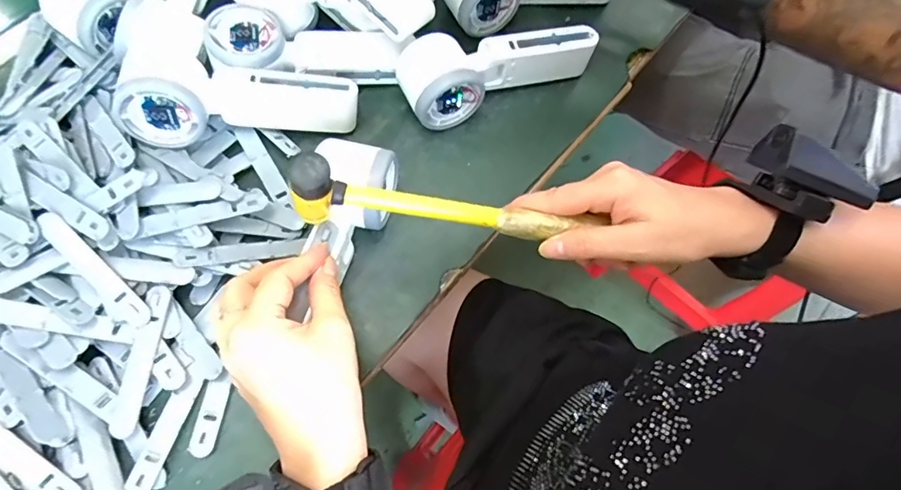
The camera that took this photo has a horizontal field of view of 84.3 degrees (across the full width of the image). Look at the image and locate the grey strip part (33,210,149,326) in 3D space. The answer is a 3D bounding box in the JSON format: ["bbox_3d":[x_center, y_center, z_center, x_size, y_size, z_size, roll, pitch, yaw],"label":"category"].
[{"bbox_3d":[-0.232,0.017,0.325,0.016,0.006,0.093,-44,91,-17],"label":"grey strip part"}]

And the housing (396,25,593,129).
[{"bbox_3d":[0.041,-0.149,0.415,0.165,0.054,0.054,-21,70,-10],"label":"housing"}]

